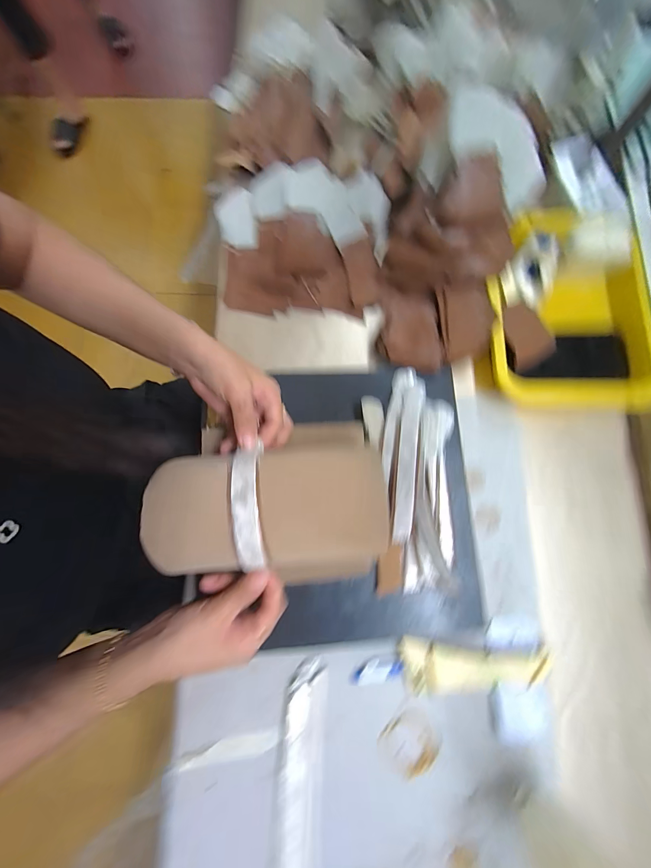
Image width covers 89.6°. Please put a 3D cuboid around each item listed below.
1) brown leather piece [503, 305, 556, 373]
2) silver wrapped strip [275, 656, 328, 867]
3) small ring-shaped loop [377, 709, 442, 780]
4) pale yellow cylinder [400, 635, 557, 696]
[{"bbox_3d":[0.259,-0.127,0.423,0.049,0.012,0.080,-25,93,8],"label":"brown leather piece"},{"bbox_3d":[-0.024,0.352,0.322,0.042,0.008,0.229,3,80,0],"label":"silver wrapped strip"},{"bbox_3d":[0.088,0.319,0.337,0.061,0.005,0.054,-35,82,-6],"label":"small ring-shaped loop"},{"bbox_3d":[0.155,0.247,0.338,0.156,0.017,0.058,6,80,1],"label":"pale yellow cylinder"}]

